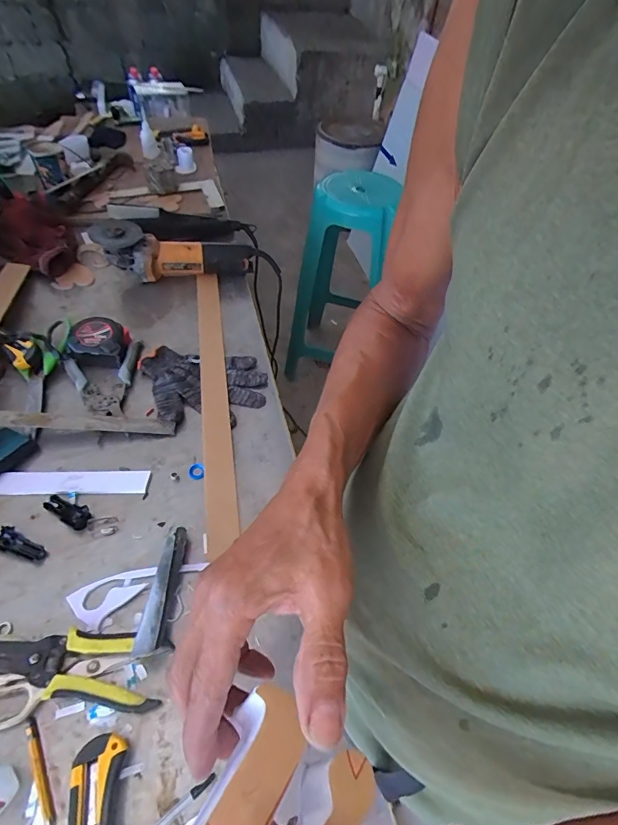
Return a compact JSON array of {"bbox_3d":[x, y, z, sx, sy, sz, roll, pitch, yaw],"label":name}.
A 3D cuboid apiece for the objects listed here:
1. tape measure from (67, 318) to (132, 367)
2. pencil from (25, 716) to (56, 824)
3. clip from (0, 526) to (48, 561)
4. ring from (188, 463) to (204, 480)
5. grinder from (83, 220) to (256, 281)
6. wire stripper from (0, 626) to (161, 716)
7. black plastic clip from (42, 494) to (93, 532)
[{"bbox_3d":[-0.328,-0.112,0.670,0.087,0.039,0.076,5,51,-2],"label":"tape measure"},{"bbox_3d":[-0.232,0.309,0.365,0.010,0.007,0.089,-24,57,-23],"label":"pencil"},{"bbox_3d":[-0.329,0.150,0.487,0.060,0.011,0.025,15,51,6],"label":"clip"},{"bbox_3d":[-0.149,0.078,0.565,0.020,0.006,0.022,3,51,-4],"label":"ring"},{"bbox_3d":[-0.251,-0.302,0.821,0.298,0.080,0.076,-3,50,-25],"label":"grinder"},{"bbox_3d":[-0.228,0.242,0.412,0.169,0.024,0.062,8,51,1],"label":"wire stripper"},{"bbox_3d":[-0.290,0.119,0.512,0.060,0.012,0.026,23,52,13],"label":"black plastic clip"}]

